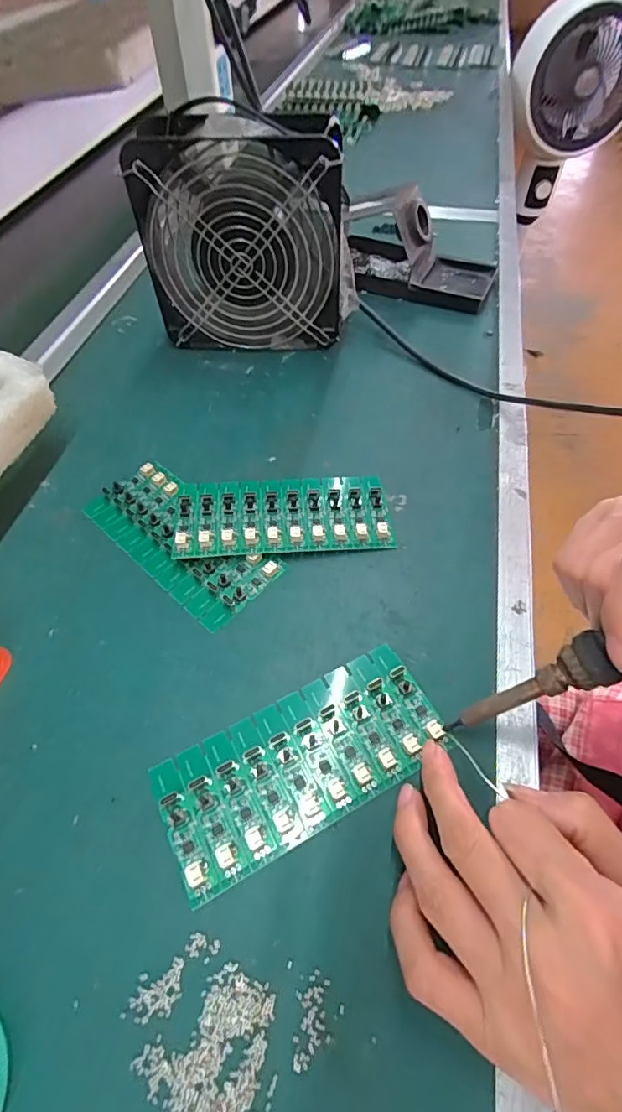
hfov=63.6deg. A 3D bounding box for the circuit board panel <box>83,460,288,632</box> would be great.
[{"bbox_3d":[-0.085,-0.014,0.324,0.135,0.009,0.062,37,63,24],"label":"circuit board panel"}]

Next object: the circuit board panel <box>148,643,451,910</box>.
[{"bbox_3d":[-0.003,0.098,0.245,0.137,0.007,0.062,-26,59,-16],"label":"circuit board panel"}]

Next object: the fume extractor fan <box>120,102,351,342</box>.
[{"bbox_3d":[-0.049,-0.248,0.399,0.158,0.154,0.058,0,55,1],"label":"fume extractor fan"}]

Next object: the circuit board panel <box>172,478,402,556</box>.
[{"bbox_3d":[-0.018,-0.028,0.329,0.136,0.014,0.061,-5,55,-2],"label":"circuit board panel"}]

